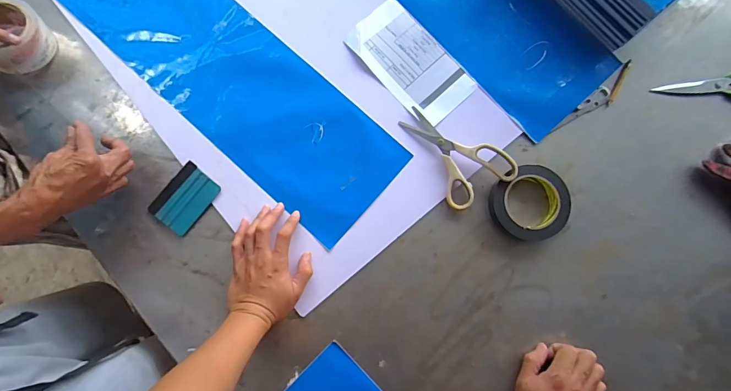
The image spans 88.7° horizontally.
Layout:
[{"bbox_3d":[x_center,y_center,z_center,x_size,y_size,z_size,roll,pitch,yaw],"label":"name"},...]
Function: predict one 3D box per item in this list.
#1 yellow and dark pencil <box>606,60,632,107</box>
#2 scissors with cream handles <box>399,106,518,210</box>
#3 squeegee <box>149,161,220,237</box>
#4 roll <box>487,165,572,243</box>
[{"bbox_3d":[0.412,-0.182,0.606,0.008,0.005,0.089,28,84,5],"label":"yellow and dark pencil"},{"bbox_3d":[0.140,-0.073,0.574,0.105,0.030,0.169,-32,83,-3],"label":"scissors with cream handles"},{"bbox_3d":[-0.277,0.005,0.574,0.071,0.010,0.097,39,85,6],"label":"squeegee"},{"bbox_3d":[0.248,0.011,0.564,0.114,0.025,0.111,0,83,1],"label":"roll"}]

